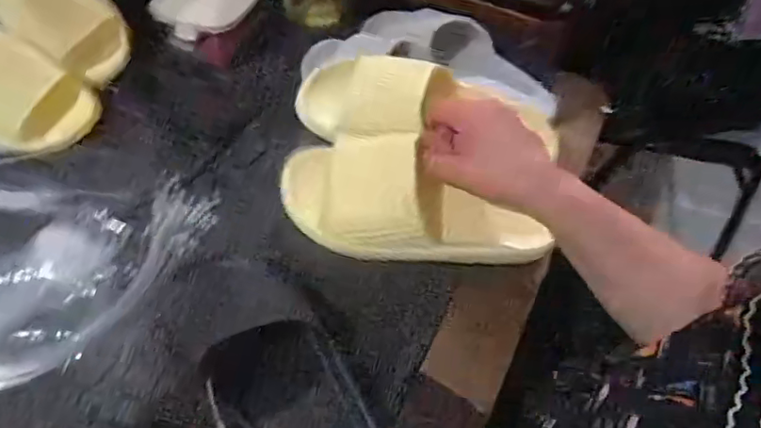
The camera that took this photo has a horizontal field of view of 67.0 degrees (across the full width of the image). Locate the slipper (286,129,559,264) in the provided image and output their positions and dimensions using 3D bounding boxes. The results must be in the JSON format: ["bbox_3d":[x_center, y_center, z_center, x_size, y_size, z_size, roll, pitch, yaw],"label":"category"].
[{"bbox_3d":[0.032,-0.009,0.509,0.235,0.078,0.096,16,56,-4],"label":"slipper"}]

